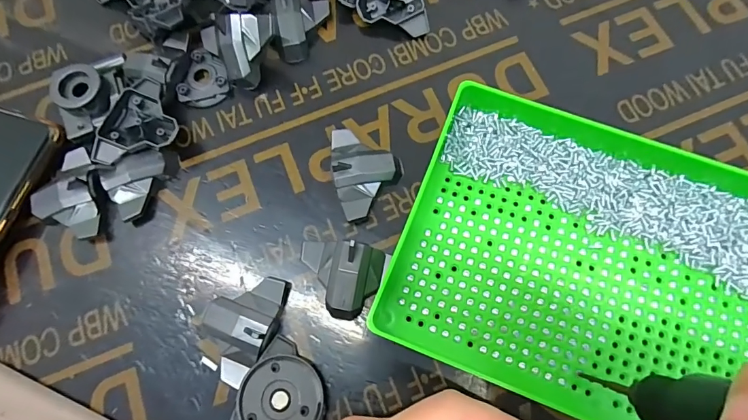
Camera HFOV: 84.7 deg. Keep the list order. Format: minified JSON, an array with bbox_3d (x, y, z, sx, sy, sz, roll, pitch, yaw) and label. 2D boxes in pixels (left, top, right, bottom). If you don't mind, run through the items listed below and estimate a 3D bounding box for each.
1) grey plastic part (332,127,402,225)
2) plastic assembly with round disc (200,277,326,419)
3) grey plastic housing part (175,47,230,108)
[{"bbox_3d":[-0.004,-0.026,0.251,0.042,0.021,0.058,-14,75,-3],"label":"grey plastic part"},{"bbox_3d":[-0.060,0.081,0.217,0.049,0.030,0.082,-22,75,-5],"label":"plastic assembly with round disc"},{"bbox_3d":[-0.112,-0.088,0.277,0.030,0.009,0.039,12,75,5],"label":"grey plastic housing part"}]

